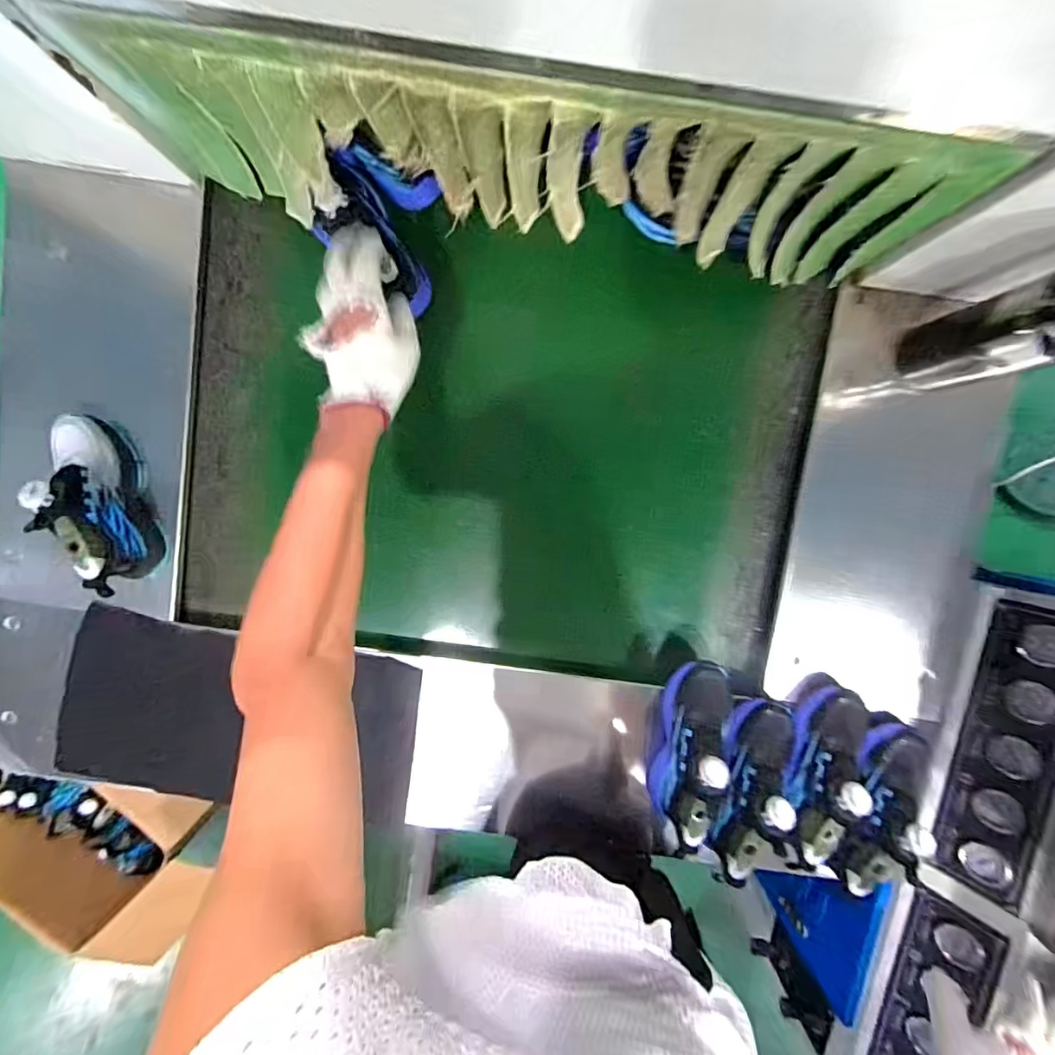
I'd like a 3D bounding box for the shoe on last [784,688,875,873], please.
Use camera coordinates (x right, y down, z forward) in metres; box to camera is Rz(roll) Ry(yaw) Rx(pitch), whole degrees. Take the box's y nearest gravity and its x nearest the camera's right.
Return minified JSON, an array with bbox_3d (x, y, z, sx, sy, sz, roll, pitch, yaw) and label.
[{"bbox_3d":[0.368,0.303,0.601,0.083,0.098,0.214,20,75,-3],"label":"shoe on last"}]

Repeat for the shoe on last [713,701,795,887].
[{"bbox_3d":[0.278,0.312,0.595,0.079,0.079,0.204,21,71,-3],"label":"shoe on last"}]

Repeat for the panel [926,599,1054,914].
[{"bbox_3d":[0.660,0.308,0.689,0.021,0.106,0.396,7,97,-30],"label":"panel"}]

